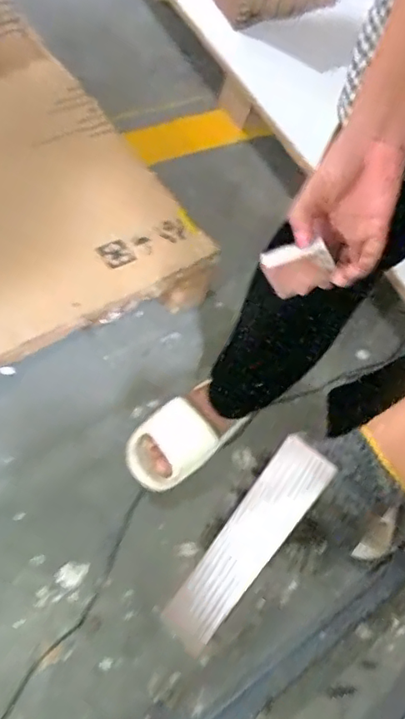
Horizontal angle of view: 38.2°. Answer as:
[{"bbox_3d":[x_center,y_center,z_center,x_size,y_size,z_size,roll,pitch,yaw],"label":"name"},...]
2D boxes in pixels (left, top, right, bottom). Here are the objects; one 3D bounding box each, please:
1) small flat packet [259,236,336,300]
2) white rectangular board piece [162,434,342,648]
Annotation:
[{"bbox_3d":[0.086,-0.080,0.525,0.058,0.049,0.011,-12,32,23],"label":"small flat packet"},{"bbox_3d":[0.030,0.133,0.418,0.040,0.009,0.168,35,101,10],"label":"white rectangular board piece"}]

